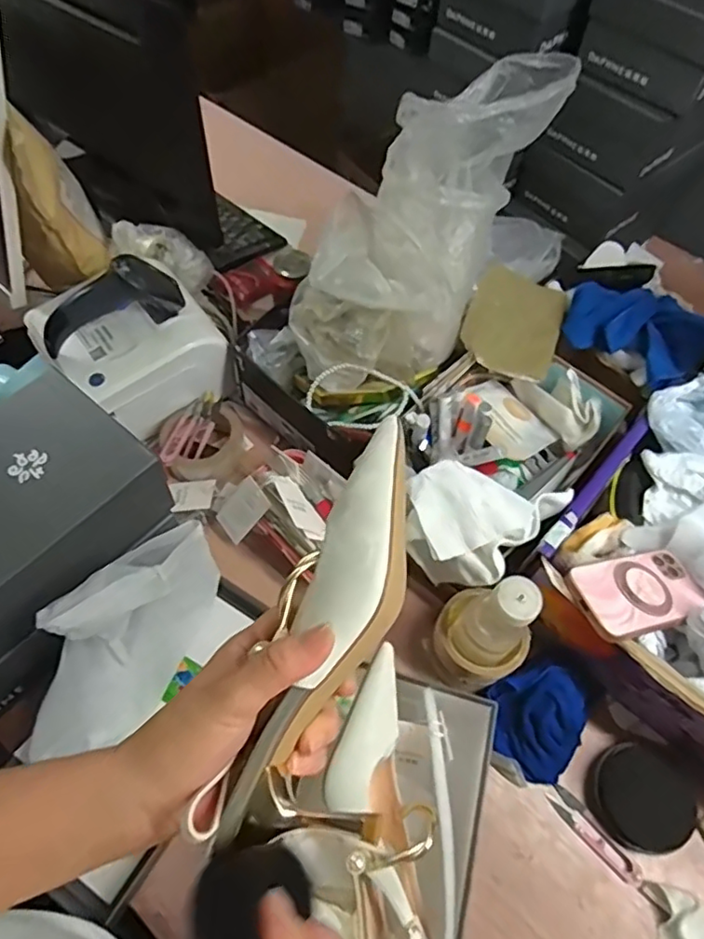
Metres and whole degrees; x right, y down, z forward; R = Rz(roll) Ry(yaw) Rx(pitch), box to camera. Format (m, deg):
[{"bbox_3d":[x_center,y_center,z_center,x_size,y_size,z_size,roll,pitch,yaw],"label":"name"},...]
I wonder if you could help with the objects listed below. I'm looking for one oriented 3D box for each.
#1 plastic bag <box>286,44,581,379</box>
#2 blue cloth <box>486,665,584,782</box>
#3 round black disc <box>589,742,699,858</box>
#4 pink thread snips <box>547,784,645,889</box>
[{"bbox_3d":[0.080,-0.270,0.656,0.179,0.193,0.410,42,104,19],"label":"plastic bag"},{"bbox_3d":[0.190,0.256,0.599,0.110,0.060,0.102,-11,61,-9],"label":"blue cloth"},{"bbox_3d":[0.277,0.318,0.573,0.088,0.032,0.079,37,64,17],"label":"round black disc"},{"bbox_3d":[0.235,0.354,0.576,0.023,0.006,0.101,-36,68,-21],"label":"pink thread snips"}]

